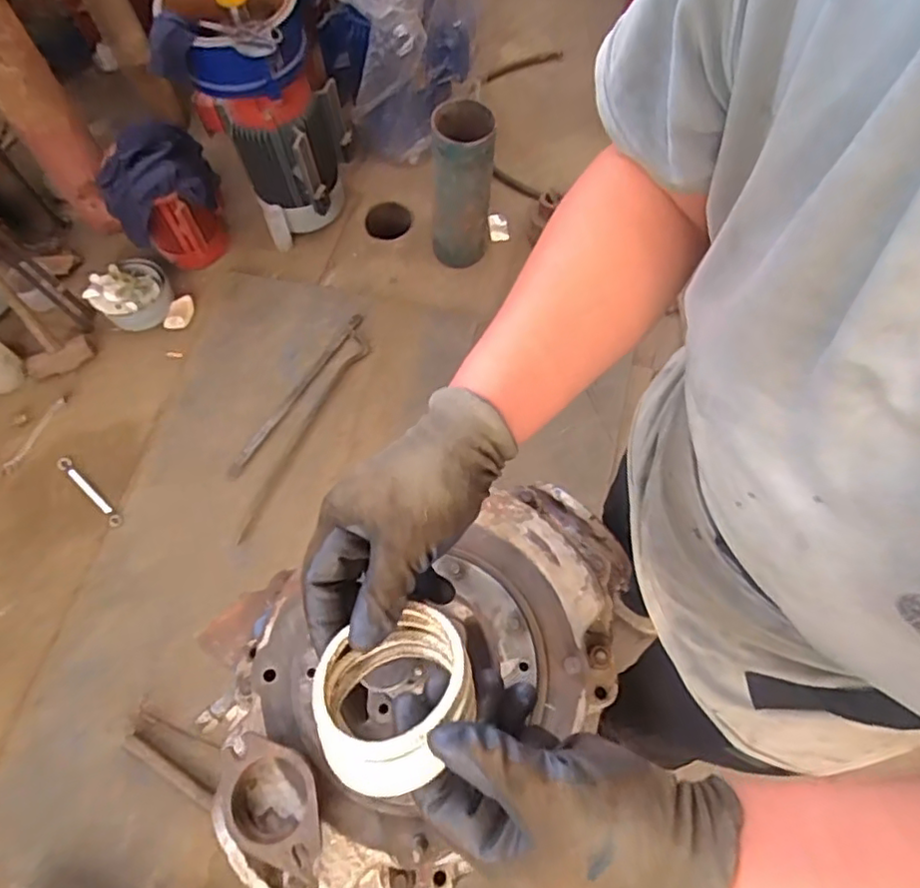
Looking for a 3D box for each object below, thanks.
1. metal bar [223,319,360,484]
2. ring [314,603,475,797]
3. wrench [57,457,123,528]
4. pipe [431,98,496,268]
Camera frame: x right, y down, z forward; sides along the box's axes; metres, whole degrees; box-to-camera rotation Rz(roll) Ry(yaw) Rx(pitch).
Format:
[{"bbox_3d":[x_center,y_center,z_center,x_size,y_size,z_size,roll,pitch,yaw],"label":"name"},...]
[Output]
[{"bbox_3d":[-0.426,-0.140,1.651,0.031,0.015,0.554,29,67,12],"label":"metal bar"},{"bbox_3d":[-0.033,0.144,0.350,0.087,0.035,0.087,-24,45,-3],"label":"ring"},{"bbox_3d":[-0.919,0.119,1.556,0.242,0.025,0.031,40,70,16],"label":"wrench"},{"bbox_3d":[0.004,-0.691,1.719,0.156,0.428,0.149,1,64,-1],"label":"pipe"}]

